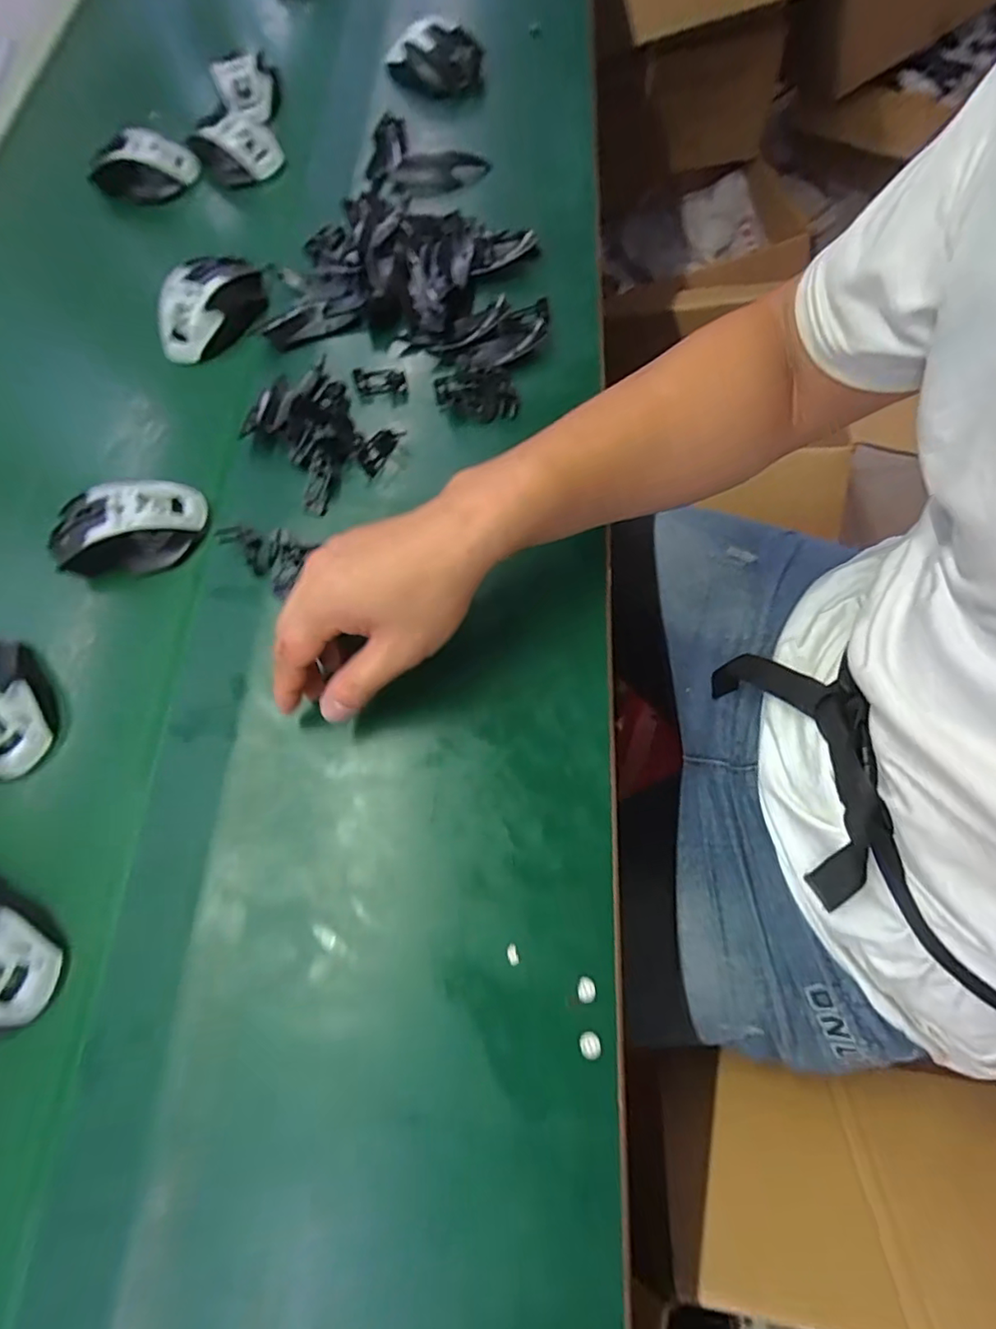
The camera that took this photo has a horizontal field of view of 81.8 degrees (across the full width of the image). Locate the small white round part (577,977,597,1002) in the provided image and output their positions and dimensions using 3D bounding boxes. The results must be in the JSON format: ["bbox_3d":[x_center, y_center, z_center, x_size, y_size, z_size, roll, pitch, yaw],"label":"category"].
[{"bbox_3d":[0.049,0.180,0.318,0.010,0.004,0.013,-8,69,0],"label":"small white round part"}]

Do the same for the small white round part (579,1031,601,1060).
[{"bbox_3d":[0.050,0.205,0.309,0.011,0.004,0.013,-8,69,-1],"label":"small white round part"}]

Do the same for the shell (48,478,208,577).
[{"bbox_3d":[-0.282,-0.104,0.434,0.109,0.030,0.066,-14,69,-3],"label":"shell"}]

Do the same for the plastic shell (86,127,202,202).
[{"bbox_3d":[-0.367,-0.516,0.596,0.100,0.047,0.042,-13,66,1],"label":"plastic shell"}]

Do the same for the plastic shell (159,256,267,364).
[{"bbox_3d":[-0.259,-0.324,0.515,0.064,0.036,0.104,29,73,13],"label":"plastic shell"}]

